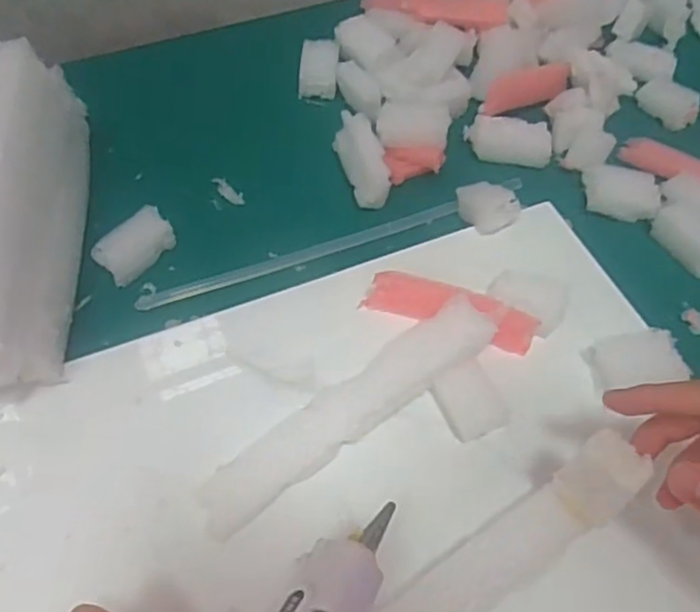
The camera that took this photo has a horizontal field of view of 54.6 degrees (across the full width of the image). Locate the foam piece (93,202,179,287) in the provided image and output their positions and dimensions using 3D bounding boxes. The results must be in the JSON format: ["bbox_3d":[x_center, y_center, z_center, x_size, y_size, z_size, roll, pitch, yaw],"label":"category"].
[{"bbox_3d":[-0.133,-0.038,0.423,0.025,0.022,0.049,32,60,19],"label":"foam piece"}]

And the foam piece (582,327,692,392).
[{"bbox_3d":[0.160,0.030,0.378,0.049,0.018,0.029,-5,55,-4],"label":"foam piece"}]

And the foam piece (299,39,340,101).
[{"bbox_3d":[-0.023,-0.184,0.527,0.028,0.023,0.047,4,55,2],"label":"foam piece"}]

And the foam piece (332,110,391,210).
[{"bbox_3d":[0.009,-0.099,0.461,0.024,0.027,0.068,-15,75,-11],"label":"foam piece"}]

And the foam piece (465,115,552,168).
[{"bbox_3d":[0.114,-0.119,0.487,0.059,0.014,0.031,8,55,5],"label":"foam piece"}]

